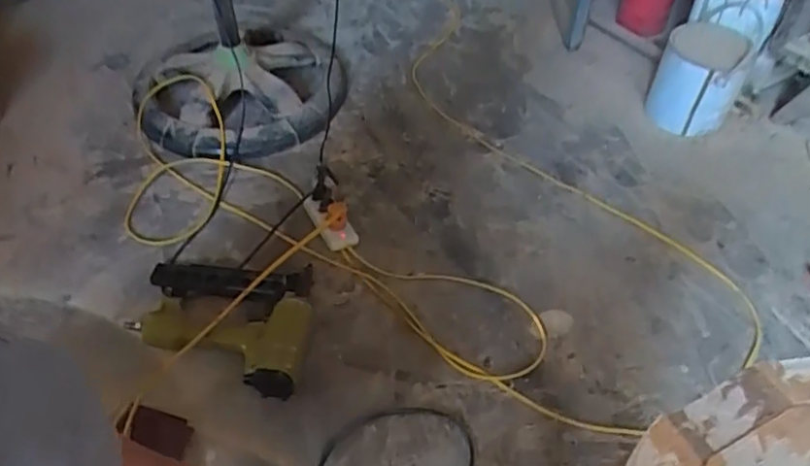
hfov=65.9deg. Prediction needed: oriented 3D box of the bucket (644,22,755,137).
[{"bbox_3d":[0.625,-0.325,1.345,0.161,0.183,0.169,-1,49,1],"label":"bucket"}]

